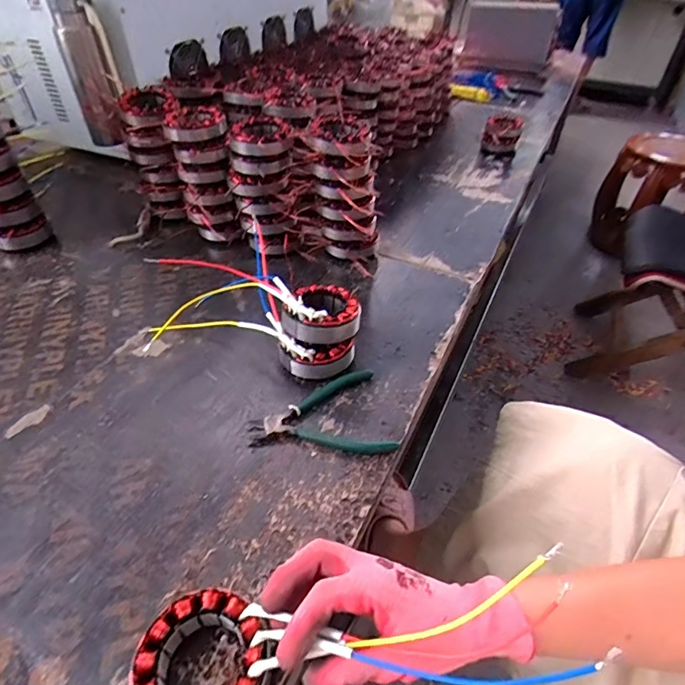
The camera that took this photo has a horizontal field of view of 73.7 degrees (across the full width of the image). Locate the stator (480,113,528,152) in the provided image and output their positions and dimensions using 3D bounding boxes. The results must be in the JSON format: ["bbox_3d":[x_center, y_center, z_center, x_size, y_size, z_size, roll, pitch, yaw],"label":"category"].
[{"bbox_3d":[0.374,-0.488,1.072,0.085,0.079,0.065,13,45,12],"label":"stator"}]

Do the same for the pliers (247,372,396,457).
[{"bbox_3d":[-0.026,0.081,0.484,0.144,0.012,0.112,-10,45,-12],"label":"pliers"}]

